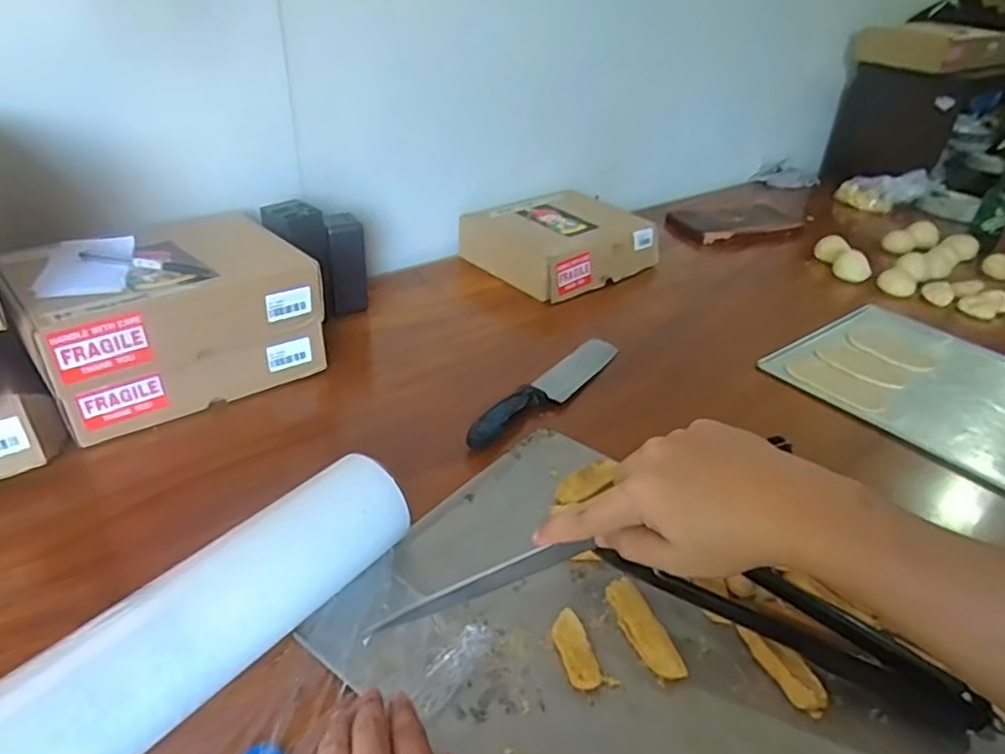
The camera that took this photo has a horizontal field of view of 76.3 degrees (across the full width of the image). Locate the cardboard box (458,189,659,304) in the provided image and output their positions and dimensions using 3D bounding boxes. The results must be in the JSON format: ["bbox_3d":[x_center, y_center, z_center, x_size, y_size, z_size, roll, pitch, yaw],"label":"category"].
[{"bbox_3d":[0.098,-0.227,1.069,0.273,0.091,0.220,-24,42,-37],"label":"cardboard box"}]

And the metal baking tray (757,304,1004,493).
[{"bbox_3d":[0.608,0.042,0.789,0.320,0.035,0.442,-20,39,-33],"label":"metal baking tray"}]

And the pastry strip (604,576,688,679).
[{"bbox_3d":[0.107,0.191,0.488,0.028,0.010,0.089,-7,34,-18],"label":"pastry strip"}]

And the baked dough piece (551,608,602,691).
[{"bbox_3d":[0.053,0.200,0.470,0.024,0.008,0.061,-5,33,-14],"label":"baked dough piece"}]

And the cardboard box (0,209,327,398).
[{"bbox_3d":[-0.355,-0.092,0.677,0.261,0.081,0.190,-24,41,-35],"label":"cardboard box"}]

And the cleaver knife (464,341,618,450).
[{"bbox_3d":[0.053,0.012,0.752,0.047,0.023,0.281,25,38,29],"label":"cleaver knife"}]

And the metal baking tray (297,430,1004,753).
[{"bbox_3d":[0.109,0.205,0.460,0.440,0.014,0.299,27,39,32],"label":"metal baking tray"}]

